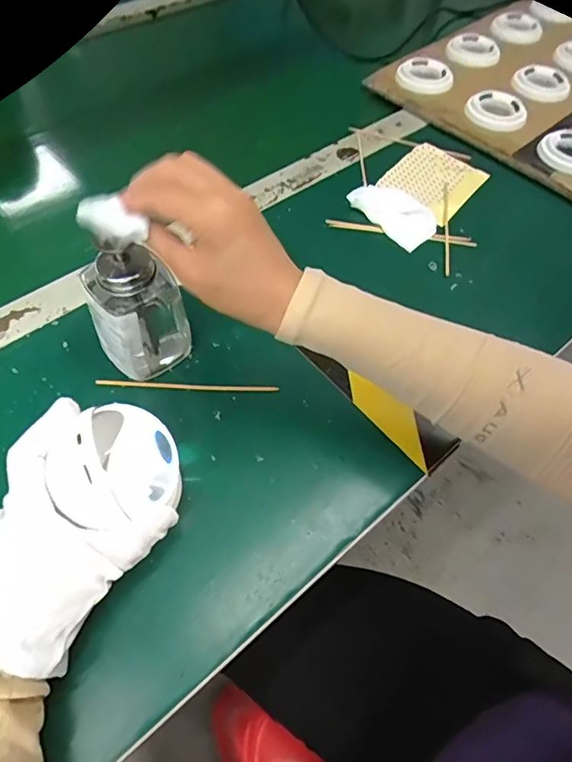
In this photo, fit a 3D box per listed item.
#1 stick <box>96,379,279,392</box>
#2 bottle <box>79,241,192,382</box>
[{"bbox_3d":[-0.078,0.004,0.394,0.141,0.006,0.006,2,59,-1],"label":"stick"},{"bbox_3d":[-0.107,-0.049,0.368,0.071,0.104,0.048,-25,63,-16],"label":"bottle"}]

